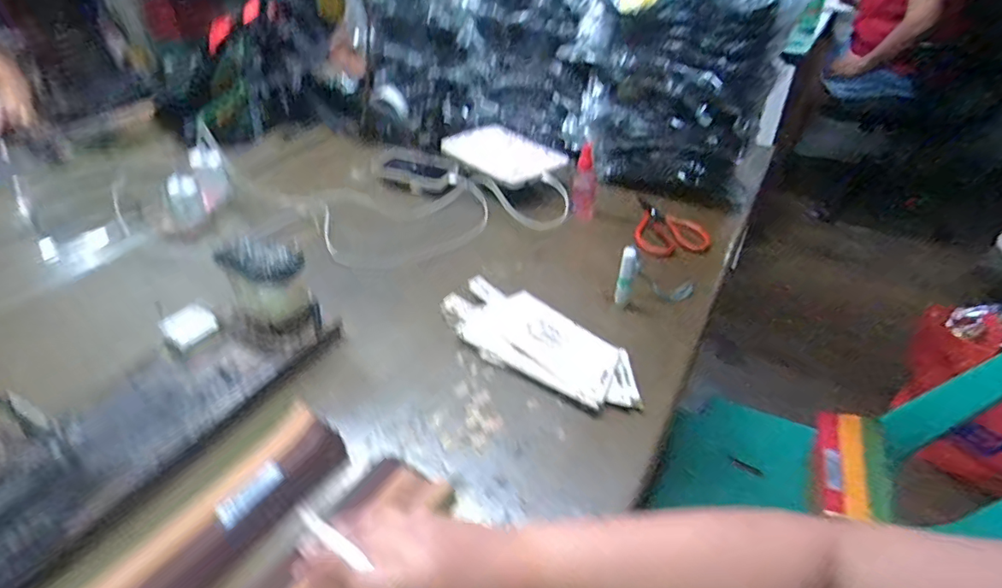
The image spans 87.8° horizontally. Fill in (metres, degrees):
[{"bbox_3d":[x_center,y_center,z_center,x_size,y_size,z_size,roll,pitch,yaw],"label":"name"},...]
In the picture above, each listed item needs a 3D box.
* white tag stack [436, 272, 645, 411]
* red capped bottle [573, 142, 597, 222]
[{"bbox_3d":[0.043,0.058,0.622,0.111,0.022,0.257,-32,47,-33],"label":"white tag stack"},{"bbox_3d":[0.137,-0.182,0.852,0.034,0.116,0.034,5,39,8],"label":"red capped bottle"}]

